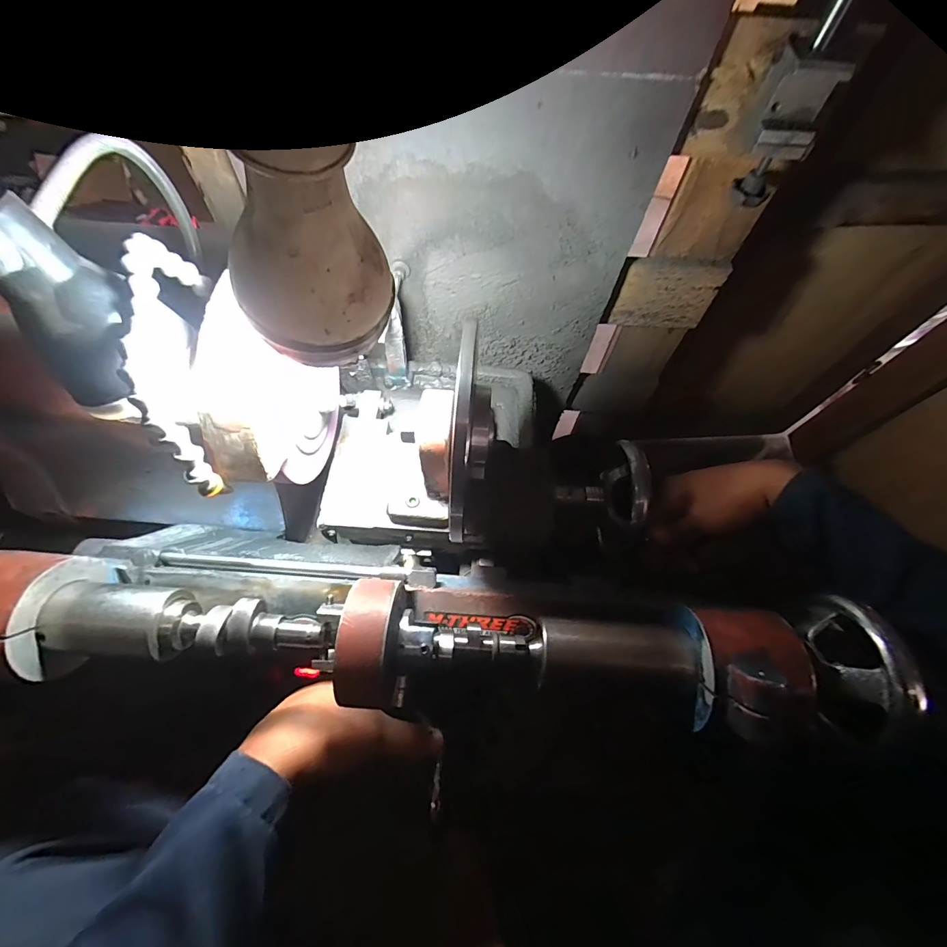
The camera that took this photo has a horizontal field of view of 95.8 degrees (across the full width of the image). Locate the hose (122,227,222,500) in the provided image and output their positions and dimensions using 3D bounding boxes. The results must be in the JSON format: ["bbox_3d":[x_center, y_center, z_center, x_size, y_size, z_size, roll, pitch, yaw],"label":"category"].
[{"bbox_3d":[-0.193,-0.075,0.273,0.020,0.077,0.171,-11,78,-8],"label":"hose"}]

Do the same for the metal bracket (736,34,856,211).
[{"bbox_3d":[0.273,-0.304,0.379,0.060,0.101,0.048,21,65,8],"label":"metal bracket"}]

